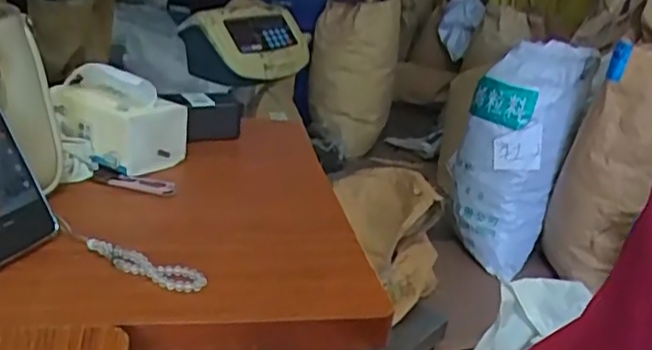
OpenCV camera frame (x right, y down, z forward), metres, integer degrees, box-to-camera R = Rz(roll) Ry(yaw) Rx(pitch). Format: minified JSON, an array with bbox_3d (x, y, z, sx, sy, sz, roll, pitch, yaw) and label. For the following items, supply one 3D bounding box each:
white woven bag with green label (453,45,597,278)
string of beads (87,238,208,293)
[{"bbox_3d":[0.503,-0.059,1.738,0.273,0.597,0.206,15,23,18],"label":"white woven bag with green label"},{"bbox_3d":[-0.149,0.073,0.517,0.109,0.015,0.029,12,22,10],"label":"string of beads"}]

